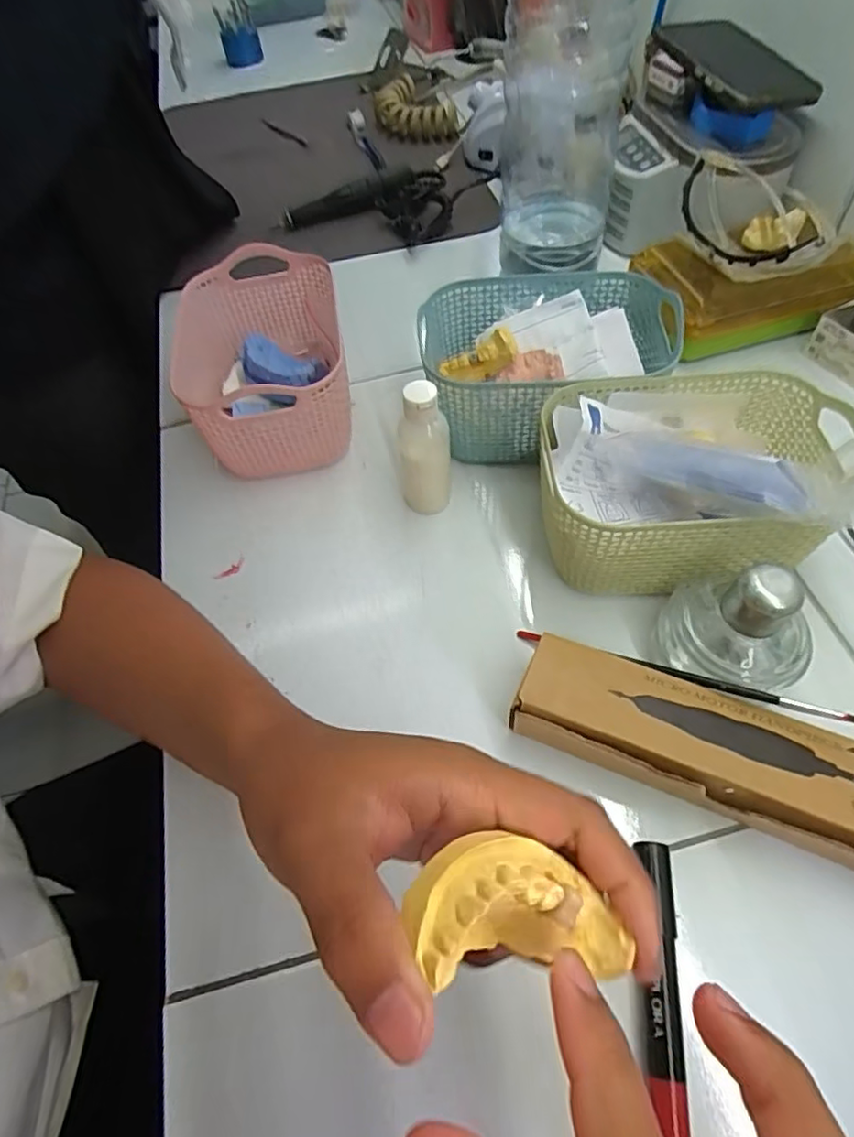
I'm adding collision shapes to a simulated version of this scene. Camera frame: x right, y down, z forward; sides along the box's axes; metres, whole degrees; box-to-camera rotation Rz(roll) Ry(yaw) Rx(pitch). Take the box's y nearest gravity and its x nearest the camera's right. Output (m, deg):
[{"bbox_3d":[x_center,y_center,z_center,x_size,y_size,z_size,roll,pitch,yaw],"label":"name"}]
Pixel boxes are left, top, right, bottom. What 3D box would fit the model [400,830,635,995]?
[{"bbox_3d":[0.025,0.095,0.167,0.065,0.028,0.034,23,53,-26],"label":"model"}]

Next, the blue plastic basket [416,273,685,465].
[{"bbox_3d":[0.089,-0.145,0.446,0.172,0.081,0.128,-4,56,2],"label":"blue plastic basket"}]

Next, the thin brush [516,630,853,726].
[{"bbox_3d":[0.129,0.055,0.318,0.166,0.008,0.006,13,57,30],"label":"thin brush"}]

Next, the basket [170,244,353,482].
[{"bbox_3d":[-0.126,-0.159,0.474,0.127,0.089,0.180,-10,56,-2],"label":"basket"}]

